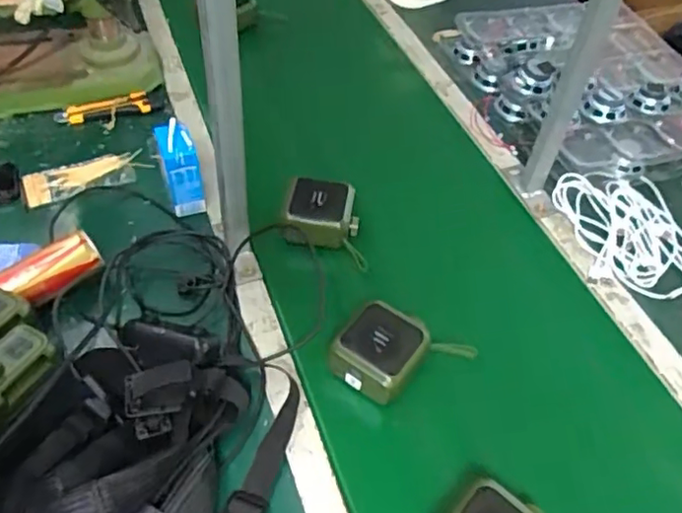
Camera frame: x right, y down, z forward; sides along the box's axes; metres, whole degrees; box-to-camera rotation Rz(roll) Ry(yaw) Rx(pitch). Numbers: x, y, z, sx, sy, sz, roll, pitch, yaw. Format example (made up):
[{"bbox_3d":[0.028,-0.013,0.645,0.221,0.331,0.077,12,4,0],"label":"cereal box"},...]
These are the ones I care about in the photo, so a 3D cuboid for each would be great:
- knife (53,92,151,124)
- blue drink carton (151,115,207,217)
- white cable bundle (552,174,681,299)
[{"bbox_3d":[-0.379,-0.234,0.963,0.140,0.022,0.034,-10,51,-12],"label":"knife"},{"bbox_3d":[-0.213,-0.110,0.806,0.045,0.121,0.045,-19,54,-19],"label":"blue drink carton"},{"bbox_3d":[0.412,-0.034,0.840,0.169,0.030,0.213,-10,51,-12],"label":"white cable bundle"}]

